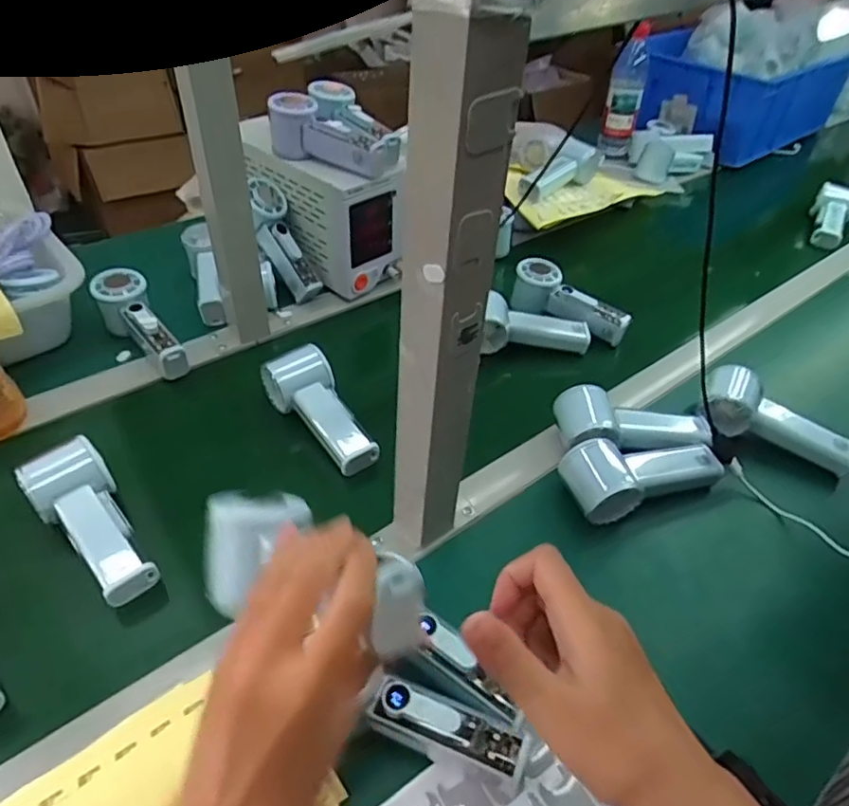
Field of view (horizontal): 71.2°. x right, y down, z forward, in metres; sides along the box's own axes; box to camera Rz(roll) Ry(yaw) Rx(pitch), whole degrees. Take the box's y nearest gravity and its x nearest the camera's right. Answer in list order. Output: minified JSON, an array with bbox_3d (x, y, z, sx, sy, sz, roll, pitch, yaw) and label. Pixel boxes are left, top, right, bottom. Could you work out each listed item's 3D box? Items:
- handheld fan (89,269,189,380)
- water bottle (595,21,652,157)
[{"bbox_3d":[-0.316,-0.084,0.672,0.052,0.057,0.156,-31,69,-33],"label":"handheld fan"},{"bbox_3d":[0.379,-0.582,1.118,0.060,0.219,0.078,12,43,8],"label":"water bottle"}]

